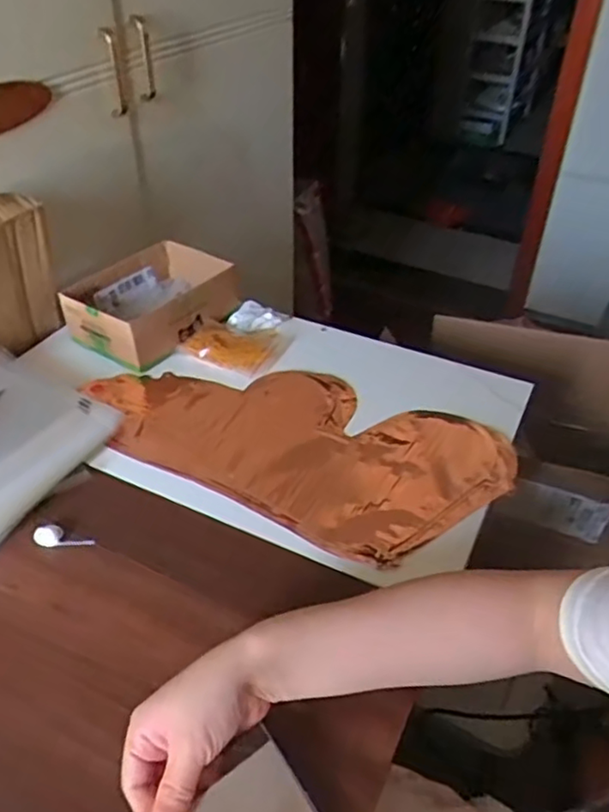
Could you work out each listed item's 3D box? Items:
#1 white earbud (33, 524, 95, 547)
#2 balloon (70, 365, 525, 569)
[{"bbox_3d":[-0.215,0.118,0.565,0.055,0.008,0.019,13,41,14],"label":"white earbud"},{"bbox_3d":[-0.016,0.029,0.680,0.433,0.007,0.223,19,43,20],"label":"balloon"}]

